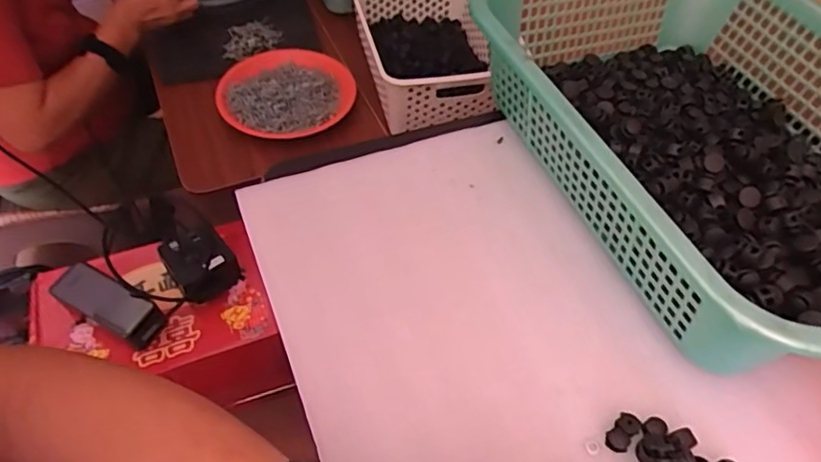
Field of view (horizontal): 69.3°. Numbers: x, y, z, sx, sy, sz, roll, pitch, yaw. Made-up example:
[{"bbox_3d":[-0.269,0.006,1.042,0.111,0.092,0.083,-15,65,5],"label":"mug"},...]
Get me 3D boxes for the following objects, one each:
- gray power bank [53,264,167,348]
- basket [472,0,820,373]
[{"bbox_3d":[-0.369,0.088,0.725,0.157,0.019,0.052,25,56,18],"label":"gray power bank"},{"bbox_3d":[0.245,-0.086,0.459,0.293,0.096,0.386,-18,54,-11],"label":"basket"}]

